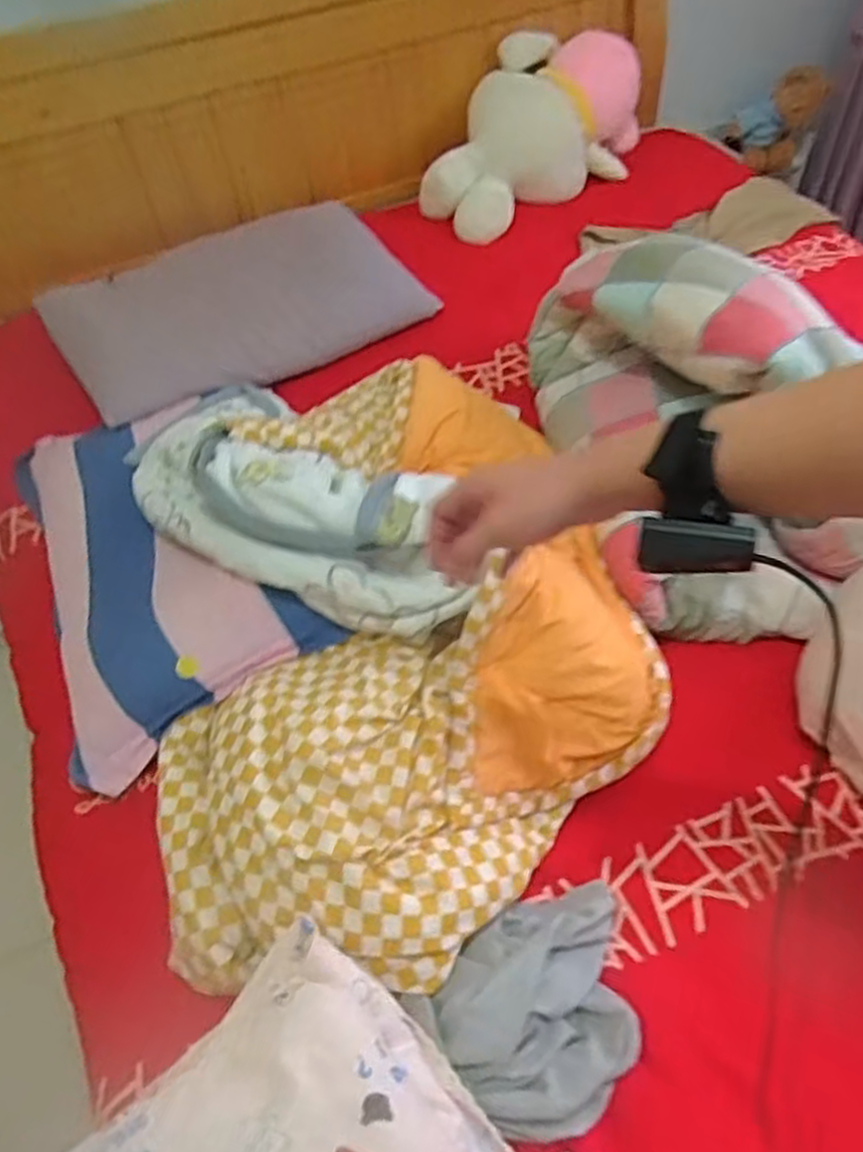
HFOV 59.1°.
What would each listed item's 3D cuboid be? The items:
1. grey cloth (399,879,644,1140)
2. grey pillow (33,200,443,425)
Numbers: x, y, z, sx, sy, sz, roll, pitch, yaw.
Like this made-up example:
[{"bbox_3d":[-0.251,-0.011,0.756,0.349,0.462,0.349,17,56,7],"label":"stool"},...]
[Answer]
[{"bbox_3d":[0.129,0.438,0.790,0.250,0.052,0.190,-32,59,-21],"label":"grey cloth"},{"bbox_3d":[-0.366,-0.553,1.468,0.681,0.117,0.347,-22,56,-15],"label":"grey pillow"}]

